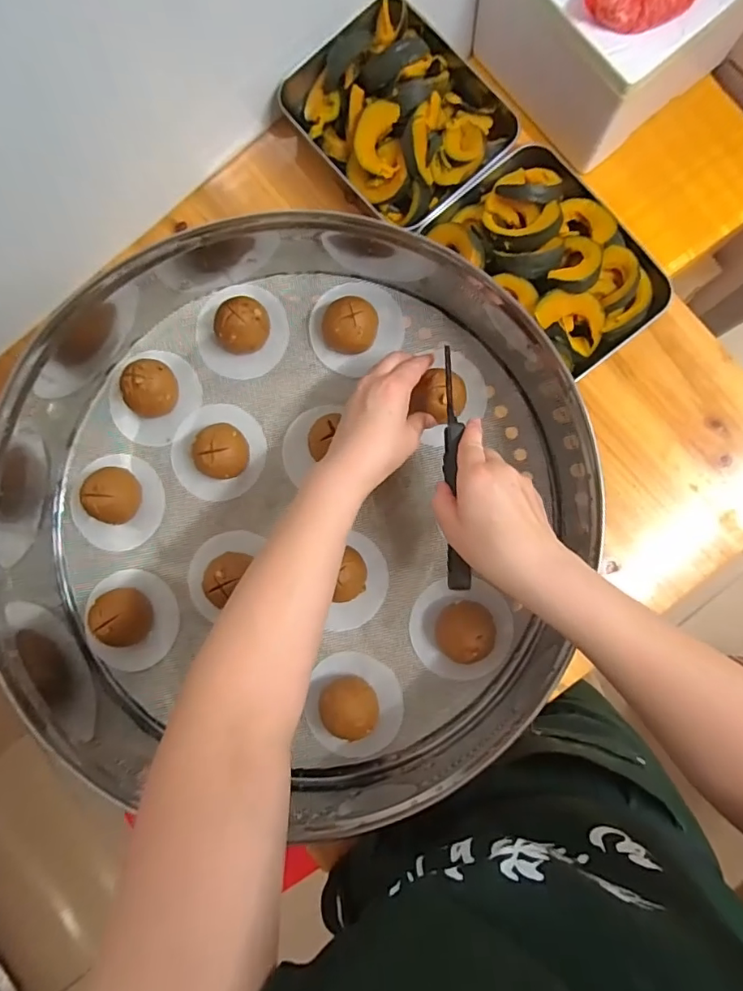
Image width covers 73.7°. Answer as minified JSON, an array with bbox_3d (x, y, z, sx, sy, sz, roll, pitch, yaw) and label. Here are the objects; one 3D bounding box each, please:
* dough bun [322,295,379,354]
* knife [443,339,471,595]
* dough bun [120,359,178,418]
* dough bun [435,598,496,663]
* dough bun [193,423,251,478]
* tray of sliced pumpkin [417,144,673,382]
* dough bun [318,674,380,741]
[{"bbox_3d":[-0.020,-0.164,0.486,0.054,0.038,0.049,-18,86,3],"label":"dough bun"},{"bbox_3d":[0.069,-0.026,0.415,0.016,0.021,0.204,-2,82,4],"label":"knife"},{"bbox_3d":[-0.222,-0.106,0.494,0.049,0.041,0.055,28,89,5],"label":"dough bun"},{"bbox_3d":[0.087,0.127,0.456,0.056,0.037,0.051,-31,86,2],"label":"dough bun"},{"bbox_3d":[-0.148,-0.042,0.486,0.051,0.041,0.053,-6,87,3],"label":"dough bun"},{"bbox_3d":[0.200,-0.267,0.567,0.258,0.077,0.177,44,90,5],"label":"tray of sliced pumpkin"},{"bbox_3d":[-0.020,0.194,0.458,0.053,0.033,0.048,15,88,4],"label":"dough bun"}]

